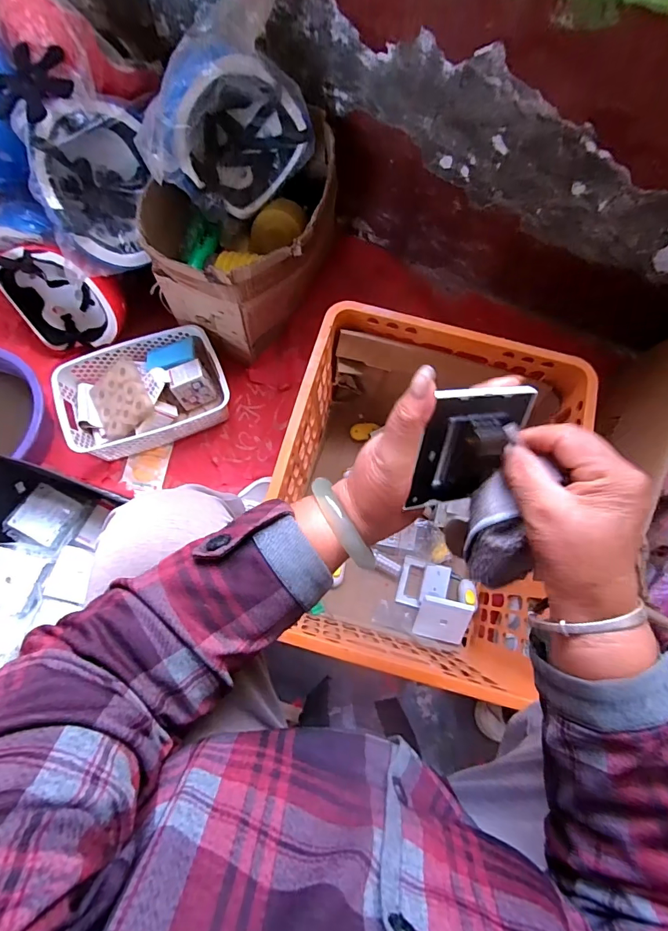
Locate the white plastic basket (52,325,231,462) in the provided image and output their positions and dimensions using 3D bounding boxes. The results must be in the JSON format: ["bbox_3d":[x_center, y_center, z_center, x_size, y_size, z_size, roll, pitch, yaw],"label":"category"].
[{"bbox_3d":[-0.361,-0.142,0.825,0.302,0.095,0.205,-17,76,-6],"label":"white plastic basket"}]

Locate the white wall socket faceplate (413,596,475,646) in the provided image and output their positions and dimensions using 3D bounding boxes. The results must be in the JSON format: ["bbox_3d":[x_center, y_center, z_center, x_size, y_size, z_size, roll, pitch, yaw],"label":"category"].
[{"bbox_3d":[0.186,0.264,0.719,0.084,0.019,0.079,12,111,2],"label":"white wall socket faceplate"}]

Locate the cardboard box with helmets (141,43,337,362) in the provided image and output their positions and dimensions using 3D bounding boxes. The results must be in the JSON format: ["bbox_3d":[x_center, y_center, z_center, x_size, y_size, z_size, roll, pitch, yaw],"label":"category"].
[{"bbox_3d":[-0.152,-0.443,0.716,0.265,0.369,0.350,18,75,3],"label":"cardboard box with helmets"}]

